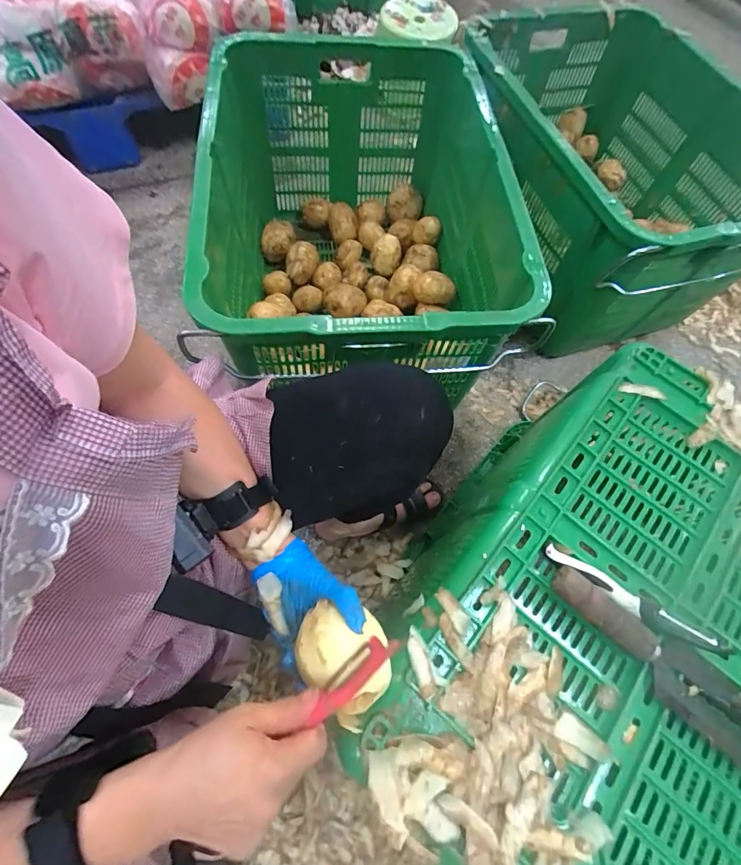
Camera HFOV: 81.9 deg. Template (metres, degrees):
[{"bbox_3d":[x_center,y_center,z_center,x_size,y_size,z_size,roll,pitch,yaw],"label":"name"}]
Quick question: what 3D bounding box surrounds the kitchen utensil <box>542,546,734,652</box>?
[{"bbox_3d":[0.250,0.159,0.408,0.167,0.016,0.023,31,65,13],"label":"kitchen utensil"}]

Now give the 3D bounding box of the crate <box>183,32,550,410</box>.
[{"bbox_3d":[-0.021,-0.377,0.815,0.493,0.331,0.683,-3,65,-5],"label":"crate"}]

